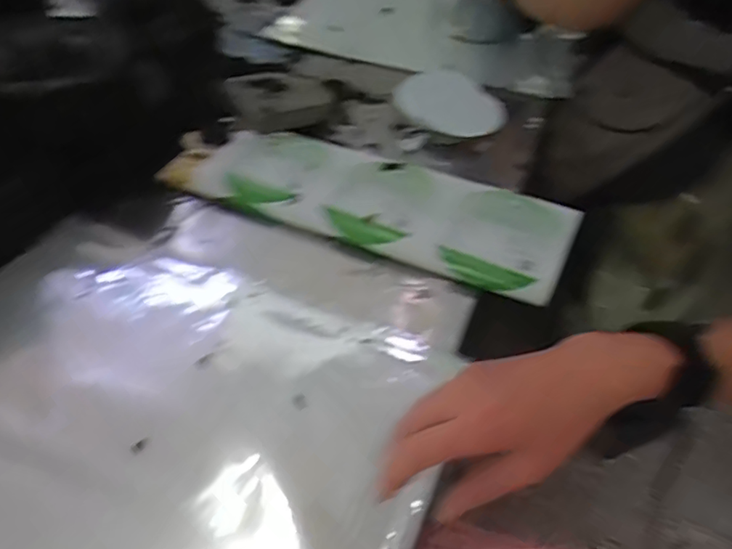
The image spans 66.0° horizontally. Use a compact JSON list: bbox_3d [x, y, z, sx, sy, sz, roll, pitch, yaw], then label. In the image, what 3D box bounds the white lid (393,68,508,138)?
[{"bbox_3d":[0.144,-0.301,0.996,0.022,0.113,0.262,-30,36,-29],"label":"white lid"}]

